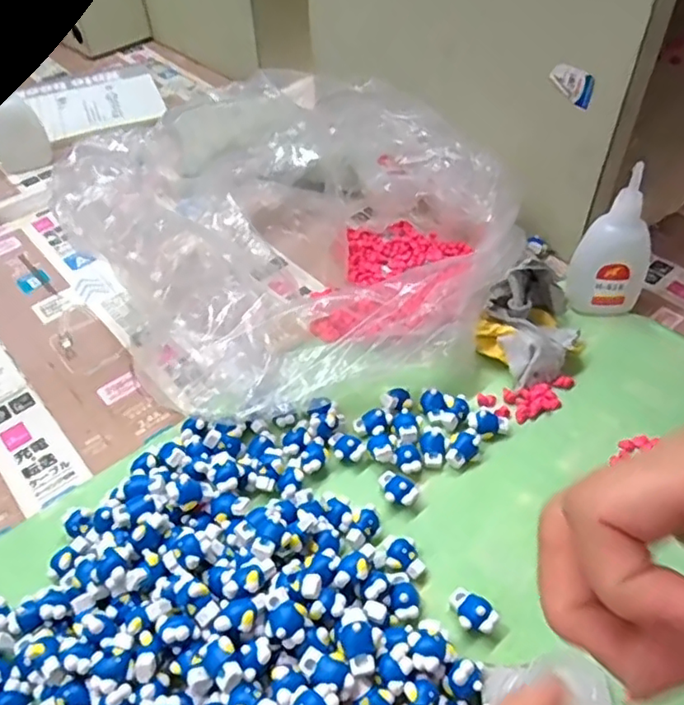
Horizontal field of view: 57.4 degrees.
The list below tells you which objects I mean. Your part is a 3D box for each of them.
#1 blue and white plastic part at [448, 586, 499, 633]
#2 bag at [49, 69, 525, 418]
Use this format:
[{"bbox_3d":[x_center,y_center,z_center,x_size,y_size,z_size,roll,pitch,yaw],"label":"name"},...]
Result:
[{"bbox_3d":[0.056,0.112,0.271,0.021,0.011,0.015,32,56,28],"label":"blue and white plastic part"},{"bbox_3d":[-0.009,-0.076,0.381,0.195,0.113,0.235,28,55,26],"label":"bag"}]

